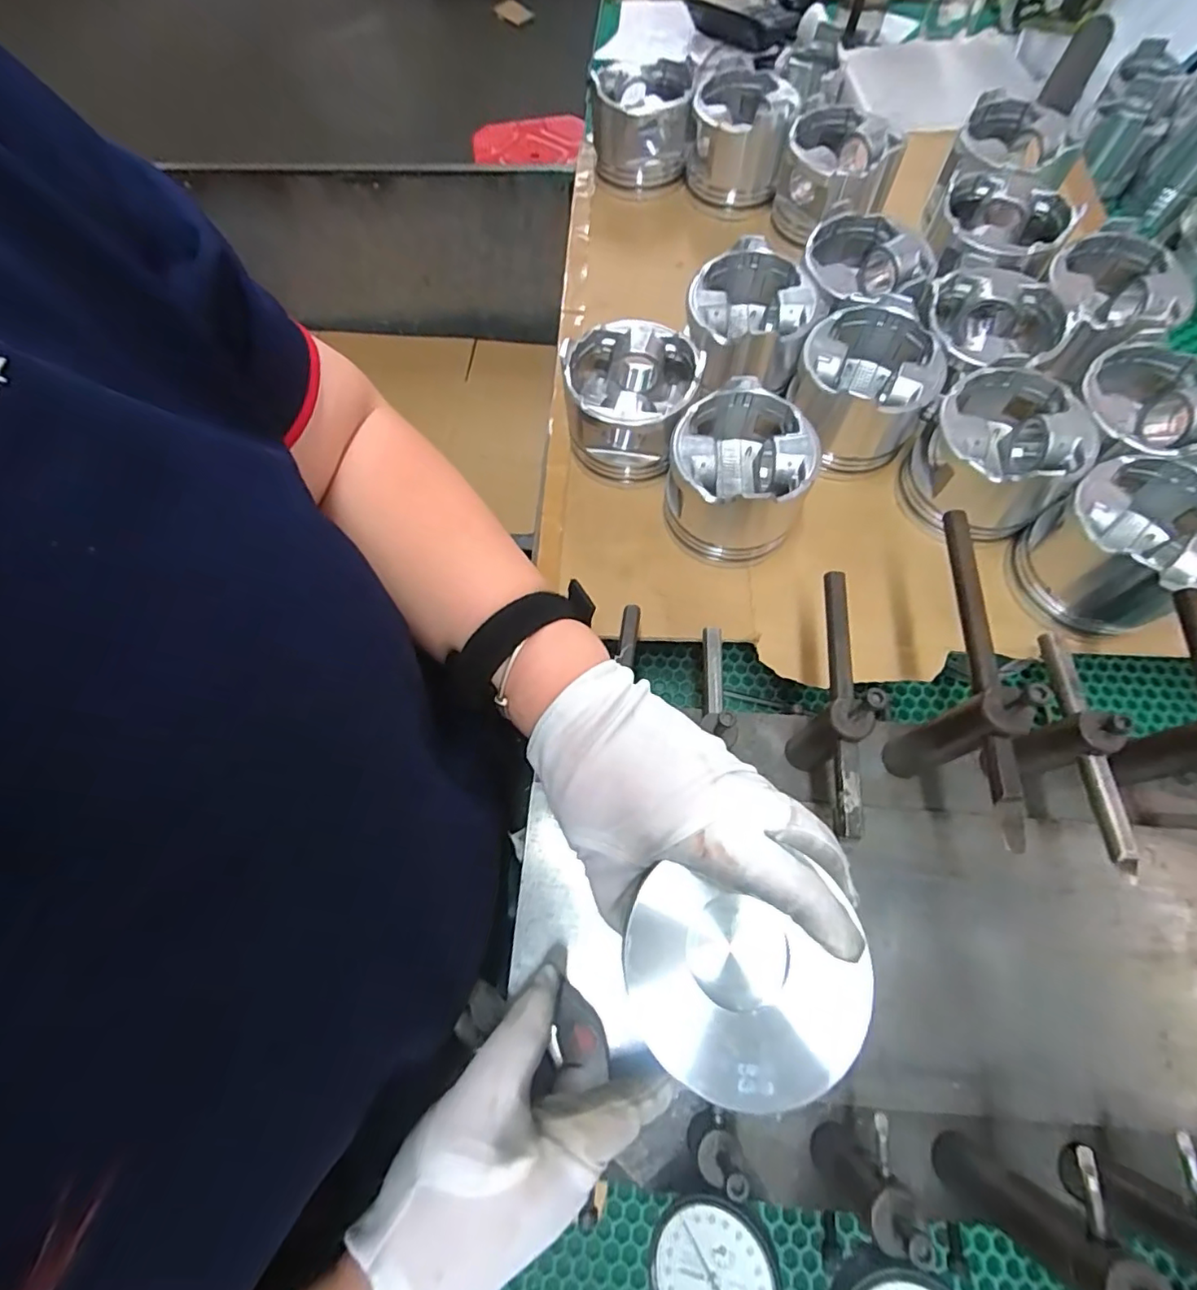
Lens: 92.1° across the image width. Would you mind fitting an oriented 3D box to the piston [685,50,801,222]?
[{"bbox_3d":[0.138,-0.502,0.572,0.095,0.074,0.113,5,68,4],"label":"piston"}]

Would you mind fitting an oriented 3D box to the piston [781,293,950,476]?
[{"bbox_3d":[0.203,-0.197,0.453,0.100,0.076,0.104,9,69,6],"label":"piston"}]

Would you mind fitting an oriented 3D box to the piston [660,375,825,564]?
[{"bbox_3d":[0.101,-0.122,0.423,0.099,0.080,0.106,23,71,11],"label":"piston"}]

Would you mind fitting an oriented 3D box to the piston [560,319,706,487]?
[{"bbox_3d":[0.026,-0.191,0.453,0.097,0.075,0.098,-1,68,2],"label":"piston"}]

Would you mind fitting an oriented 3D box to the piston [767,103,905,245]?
[{"bbox_3d":[0.226,-0.446,0.553,0.111,0.065,0.110,-1,68,2],"label":"piston"}]

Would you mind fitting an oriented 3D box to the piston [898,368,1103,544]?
[{"bbox_3d":[0.287,-0.137,0.423,0.098,0.083,0.099,-1,68,2],"label":"piston"}]

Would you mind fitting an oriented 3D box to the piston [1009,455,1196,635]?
[{"bbox_3d":[0.356,-0.067,0.392,0.098,0.080,0.093,-1,68,2],"label":"piston"}]

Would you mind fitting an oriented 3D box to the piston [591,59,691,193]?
[{"bbox_3d":[0.046,-0.546,0.611,0.104,0.073,0.124,-1,68,2],"label":"piston"}]

